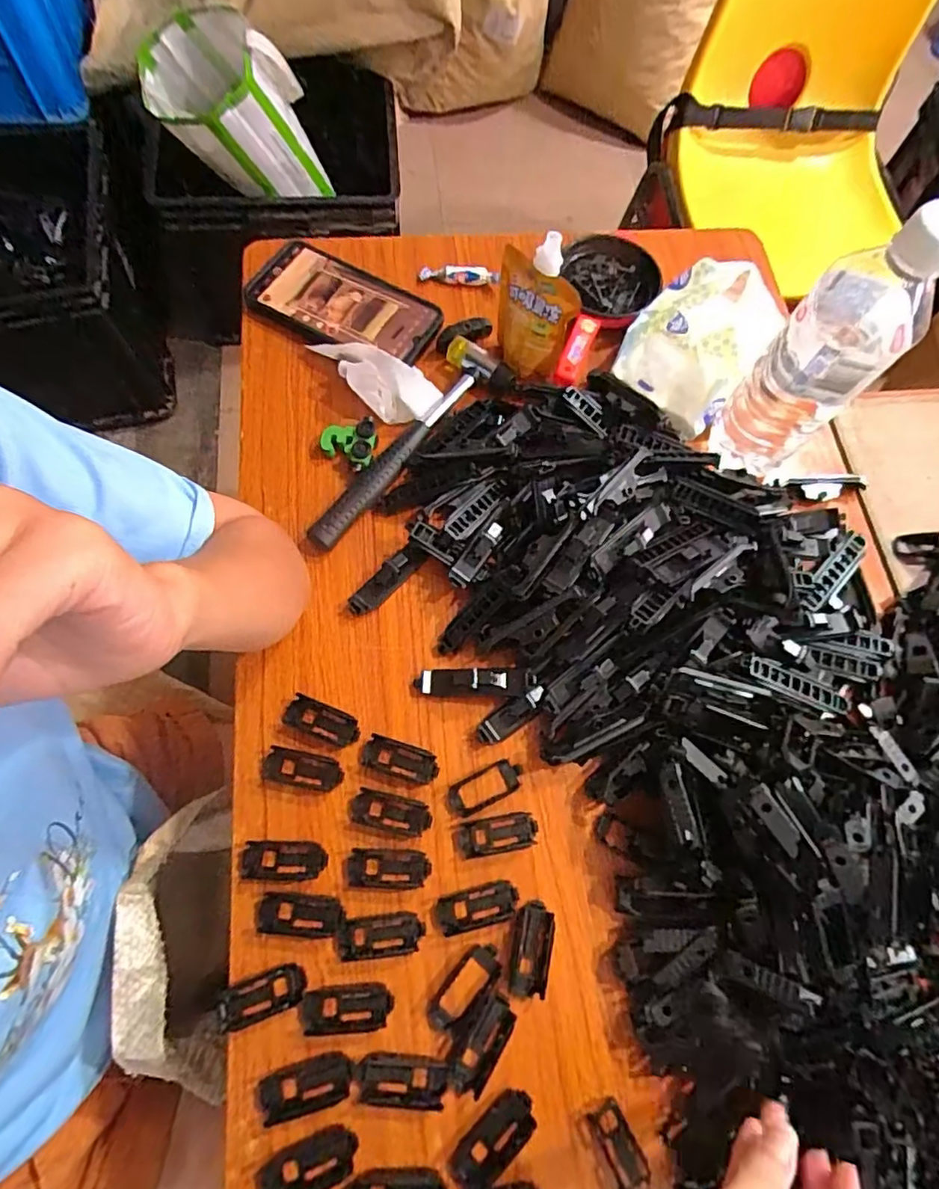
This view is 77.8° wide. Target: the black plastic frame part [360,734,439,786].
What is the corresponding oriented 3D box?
[{"bbox_3d":[-0.046,0.109,0.384,0.050,0.009,0.022,18,70,3],"label":"black plastic frame part"}]

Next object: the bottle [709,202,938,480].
[{"bbox_3d":[0.234,-0.156,0.384,0.073,0.200,0.067,-38,77,-16],"label":"bottle"}]

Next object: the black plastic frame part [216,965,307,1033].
[{"bbox_3d":[-0.119,0.230,0.331,0.048,0.011,0.022,-17,72,-10],"label":"black plastic frame part"}]

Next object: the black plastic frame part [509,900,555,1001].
[{"bbox_3d":[0.038,0.214,0.352,0.022,0.007,0.050,13,70,1],"label":"black plastic frame part"}]

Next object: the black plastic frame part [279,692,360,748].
[{"bbox_3d":[-0.098,0.085,0.388,0.050,0.011,0.022,22,70,4],"label":"black plastic frame part"}]

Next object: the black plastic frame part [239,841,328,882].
[{"bbox_3d":[-0.114,0.163,0.356,0.050,0.007,0.022,2,70,-3],"label":"black plastic frame part"}]

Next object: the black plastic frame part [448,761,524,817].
[{"bbox_3d":[0.011,0.126,0.382,0.052,0.004,0.021,-22,73,-11],"label":"black plastic frame part"}]

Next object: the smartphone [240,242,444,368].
[{"bbox_3d":[-0.109,-0.248,0.495,0.170,0.008,0.076,29,71,7],"label":"smartphone"}]

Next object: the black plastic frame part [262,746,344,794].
[{"bbox_3d":[-0.109,0.114,0.378,0.051,0.006,0.021,12,70,0],"label":"black plastic frame part"}]

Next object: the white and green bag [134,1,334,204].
[{"bbox_3d":[-0.352,-0.746,0.935,0.200,0.230,0.192,-26,75,11],"label":"white and green bag"}]

